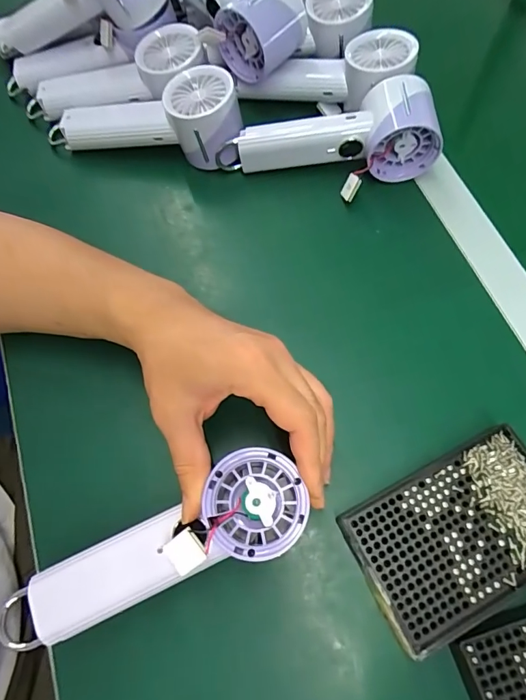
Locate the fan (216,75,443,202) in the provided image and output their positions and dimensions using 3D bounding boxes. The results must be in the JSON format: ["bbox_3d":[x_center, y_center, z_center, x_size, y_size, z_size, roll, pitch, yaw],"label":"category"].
[{"bbox_3d":[0.057,-0.177,0.385,0.183,0.075,0.064,-12,68,-2],"label":"fan"}]

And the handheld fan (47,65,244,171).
[{"bbox_3d":[-0.113,-0.212,0.414,0.196,0.062,0.058,3,68,19],"label":"handheld fan"}]

